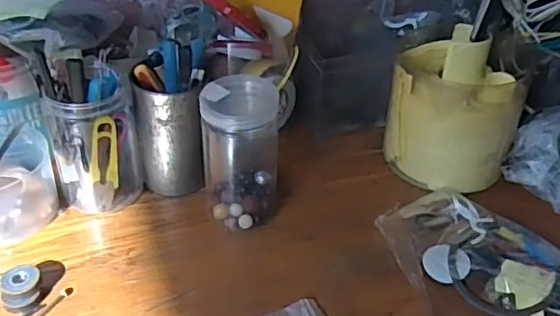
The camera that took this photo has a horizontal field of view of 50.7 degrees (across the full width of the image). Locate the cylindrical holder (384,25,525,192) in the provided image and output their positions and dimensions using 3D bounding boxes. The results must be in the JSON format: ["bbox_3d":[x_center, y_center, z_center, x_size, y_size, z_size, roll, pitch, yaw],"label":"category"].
[{"bbox_3d":[0.171,-0.049,0.580,0.117,0.126,0.101,14,36,19],"label":"cylindrical holder"}]

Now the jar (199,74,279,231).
[{"bbox_3d":[-0.032,-0.006,0.510,0.057,0.122,0.057,1,34,0],"label":"jar"}]

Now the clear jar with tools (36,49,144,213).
[{"bbox_3d":[-0.161,-0.025,0.512,0.070,0.151,0.072,1,34,0],"label":"clear jar with tools"}]

